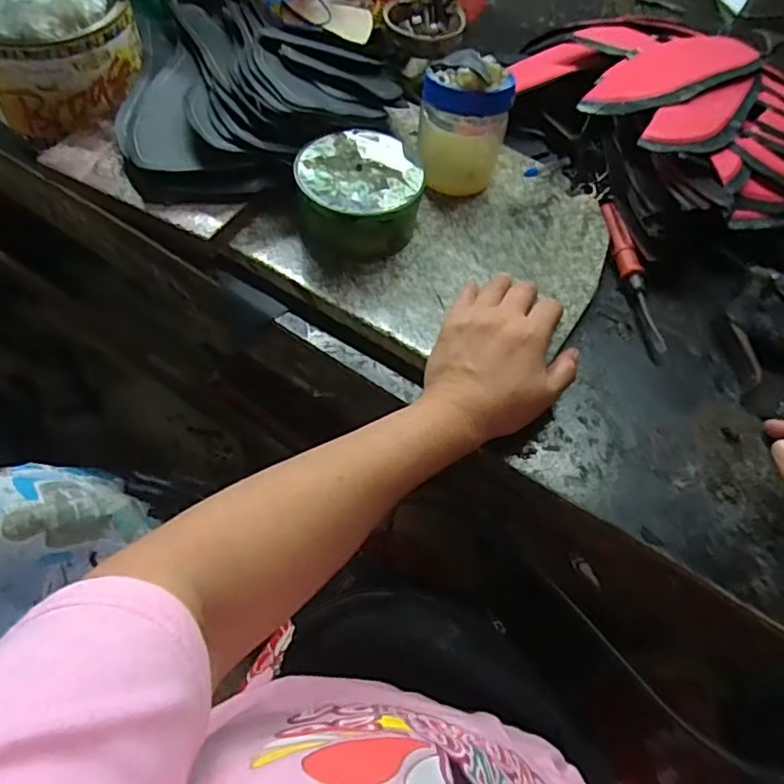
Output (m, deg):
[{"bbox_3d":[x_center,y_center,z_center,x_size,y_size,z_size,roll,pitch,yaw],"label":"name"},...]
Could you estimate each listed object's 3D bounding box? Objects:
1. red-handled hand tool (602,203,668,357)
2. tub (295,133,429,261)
[{"bbox_3d":[0.212,-0.106,0.534,0.018,0.020,0.169,-3,57,-7],"label":"red-handled hand tool"},{"bbox_3d":[-0.028,-0.162,0.506,0.097,0.058,0.097,2,56,-4],"label":"tub"}]

